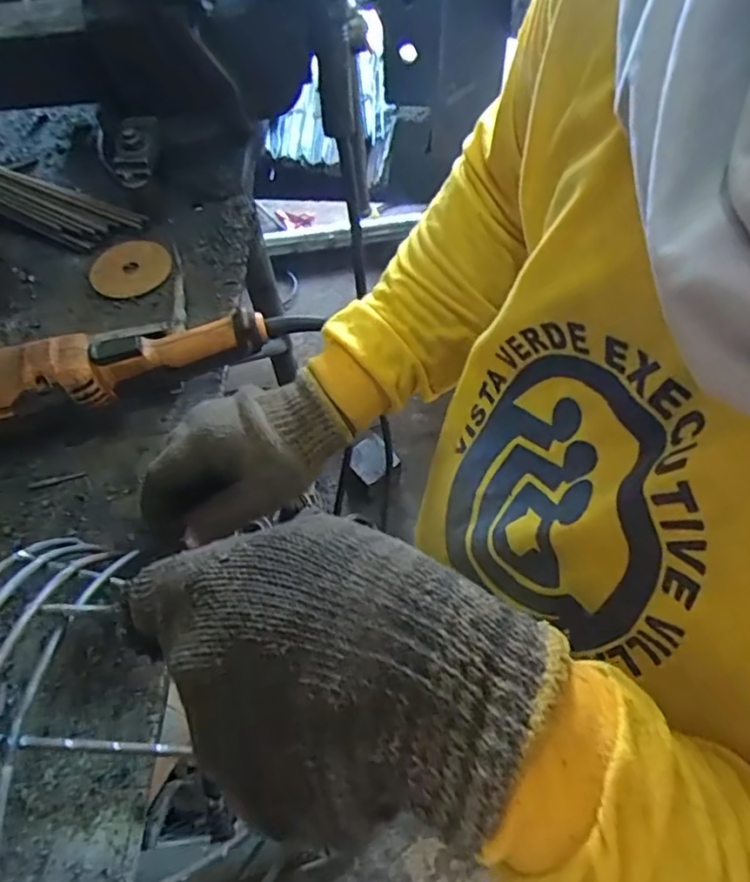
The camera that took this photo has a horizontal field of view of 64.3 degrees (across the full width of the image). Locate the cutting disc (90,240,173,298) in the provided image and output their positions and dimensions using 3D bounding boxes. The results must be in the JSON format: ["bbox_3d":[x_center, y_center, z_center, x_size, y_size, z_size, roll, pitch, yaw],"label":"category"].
[{"bbox_3d":[-0.236,-0.166,0.577,0.074,0.004,0.061,-27,73,-12],"label":"cutting disc"}]

